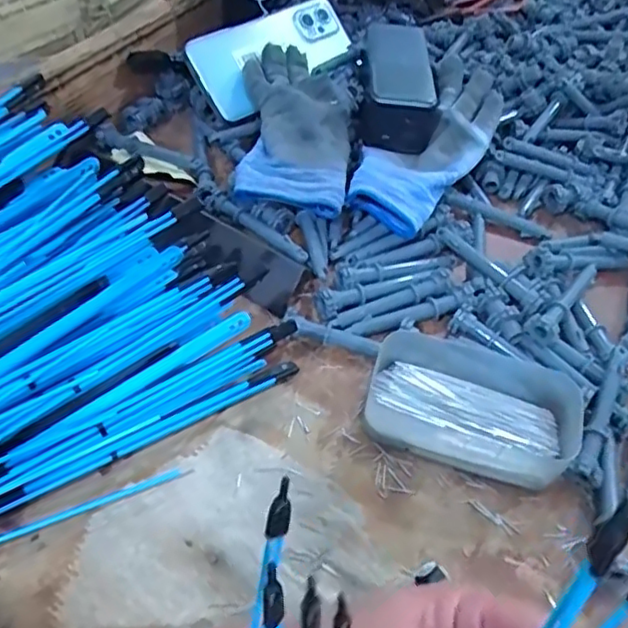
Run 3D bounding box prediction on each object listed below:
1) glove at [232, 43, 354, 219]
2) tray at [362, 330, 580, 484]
[{"bbox_3d":[-0.015,-0.150,0.504,0.087,0.052,0.181,2,49,-3],"label":"glove"},{"bbox_3d":[0.095,0.052,0.375,0.119,0.025,0.071,14,49,7],"label":"tray"}]

